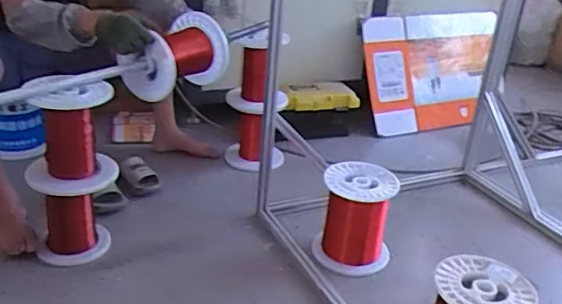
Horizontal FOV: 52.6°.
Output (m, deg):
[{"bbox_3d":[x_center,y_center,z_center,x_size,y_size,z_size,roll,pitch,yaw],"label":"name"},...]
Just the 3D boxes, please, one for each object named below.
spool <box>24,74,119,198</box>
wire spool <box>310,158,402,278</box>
[{"bbox_3d":[-0.522,-0.042,1.400,0.217,0.252,0.206,-4,28,-19],"label":"spool"},{"bbox_3d":[0.202,0.177,1.553,0.206,0.230,0.202,8,27,8],"label":"wire spool"}]

